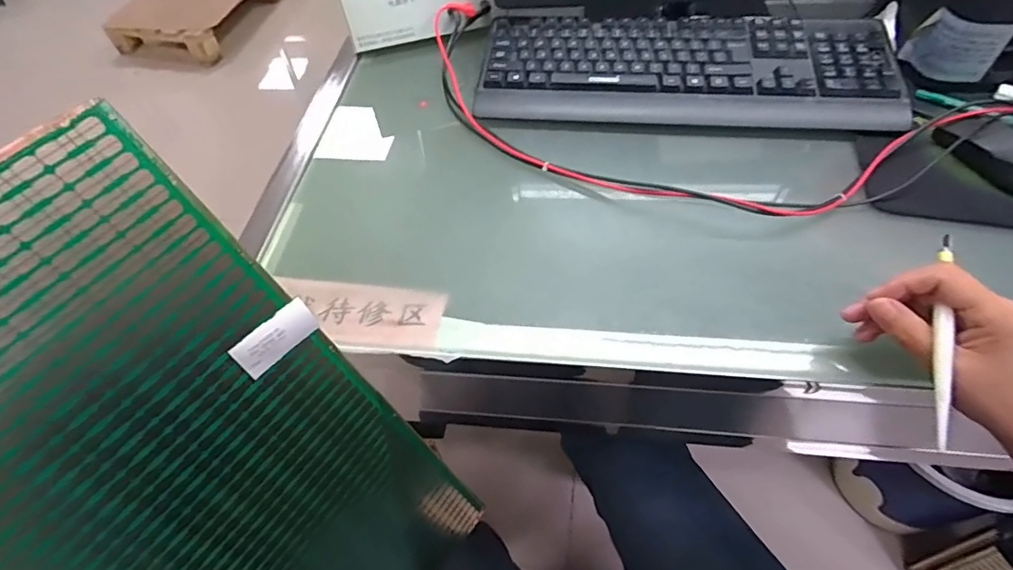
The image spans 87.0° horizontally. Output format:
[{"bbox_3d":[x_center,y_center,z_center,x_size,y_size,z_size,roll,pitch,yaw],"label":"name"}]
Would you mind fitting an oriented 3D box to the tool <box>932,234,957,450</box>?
[{"bbox_3d":[0.273,0.033,0.334,0.006,0.010,0.132,10,77,11],"label":"tool"}]

